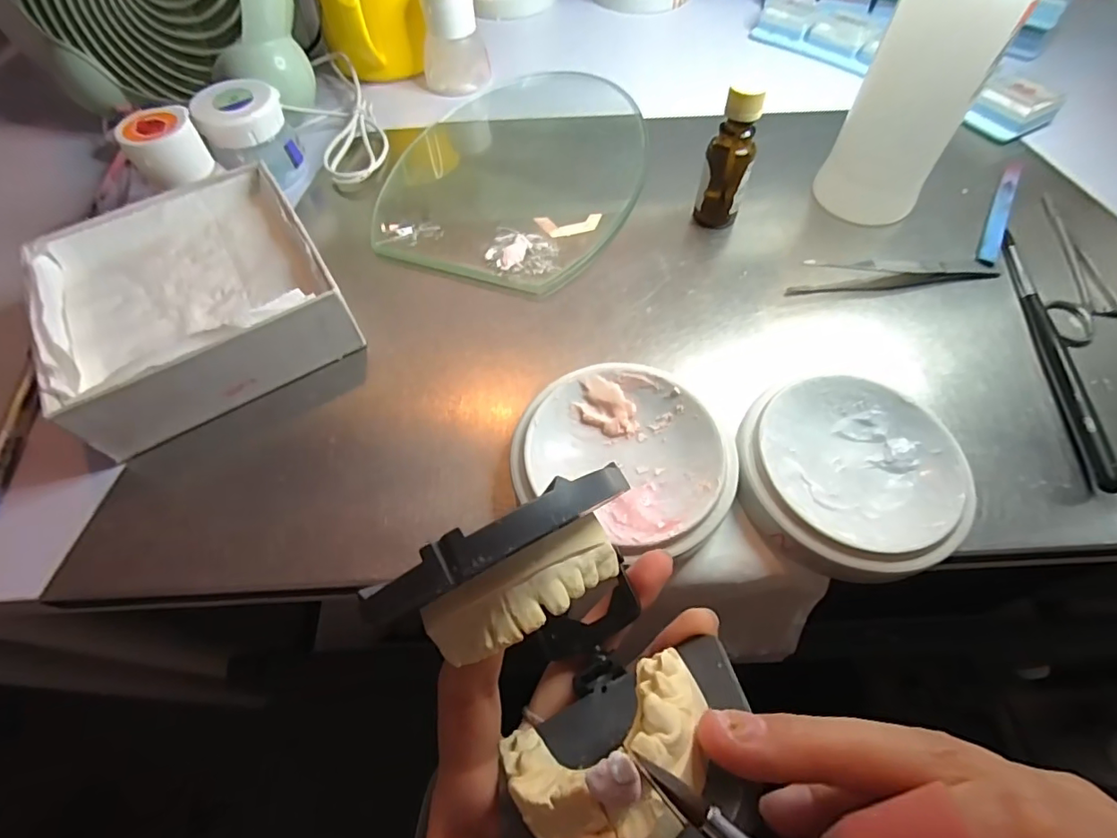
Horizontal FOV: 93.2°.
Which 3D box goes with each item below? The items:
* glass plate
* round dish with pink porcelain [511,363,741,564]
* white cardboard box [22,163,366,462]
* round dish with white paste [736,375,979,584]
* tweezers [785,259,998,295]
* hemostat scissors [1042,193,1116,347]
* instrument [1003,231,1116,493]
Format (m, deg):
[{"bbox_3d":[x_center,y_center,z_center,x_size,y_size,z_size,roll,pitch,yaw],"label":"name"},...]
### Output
[{"bbox_3d":[-0.022,-0.174,0.357,0.155,0.005,0.231,13,57,8],"label":"glass plate"},{"bbox_3d":[0.028,0.018,0.227,0.090,0.026,0.084,-1,59,1],"label":"round dish with pink porcelain"},{"bbox_3d":[-0.186,-0.069,0.268,0.121,0.039,0.135,-29,63,-15],"label":"white cardboard box"},{"bbox_3d":[0.121,0.024,0.224,0.087,0.024,0.085,-1,59,1],"label":"round dish with white paste"},{"bbox_3d":[0.186,-0.079,0.292,0.119,0.008,0.016,-2,59,0],"label":"tweezers"},{"bbox_3d":[0.310,-0.081,0.296,0.067,0.006,0.118,19,61,12],"label":"hemostat scissors"},{"bbox_3d":[0.250,-0.038,0.267,0.008,0.012,0.160,7,59,5],"label":"instrument"}]

